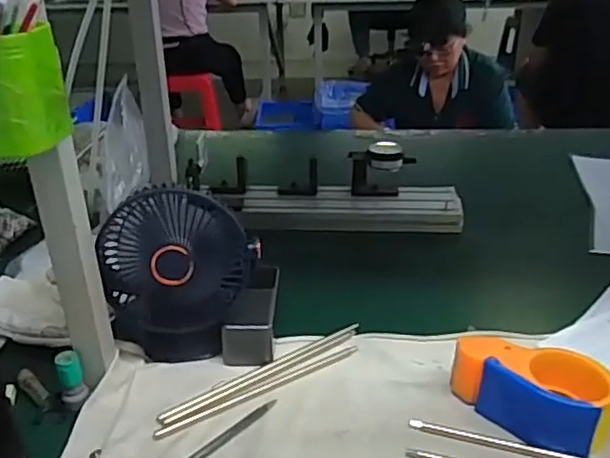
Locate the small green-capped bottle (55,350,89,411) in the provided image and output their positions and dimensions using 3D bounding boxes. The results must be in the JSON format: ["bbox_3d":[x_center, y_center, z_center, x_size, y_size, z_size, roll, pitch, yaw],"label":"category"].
[{"bbox_3d":[-0.222,0.141,0.604,0.024,0.060,0.019,-19,33,-30],"label":"small green-capped bottle"}]

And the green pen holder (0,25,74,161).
[{"bbox_3d":[-0.212,-0.099,0.451,0.071,0.079,0.078,-1,27,1],"label":"green pen holder"}]

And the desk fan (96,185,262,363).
[{"bbox_3d":[-0.140,0.050,0.654,0.139,0.171,0.077,-1,28,1],"label":"desk fan"}]

